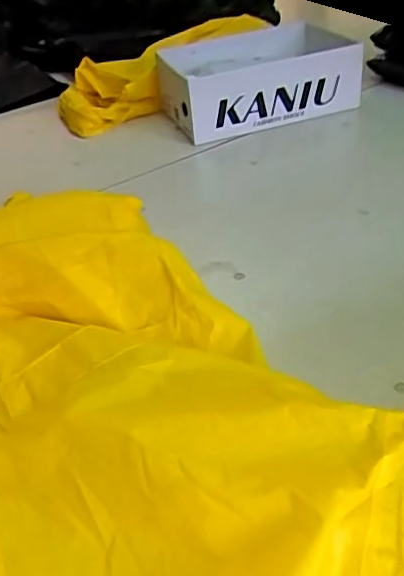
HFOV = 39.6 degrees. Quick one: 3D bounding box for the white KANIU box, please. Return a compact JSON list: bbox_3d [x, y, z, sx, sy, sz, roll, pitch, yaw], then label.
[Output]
[{"bbox_3d":[0.120,-0.466,1.257,0.398,0.139,0.273,-15,36,-11],"label":"white KANIU box"}]

